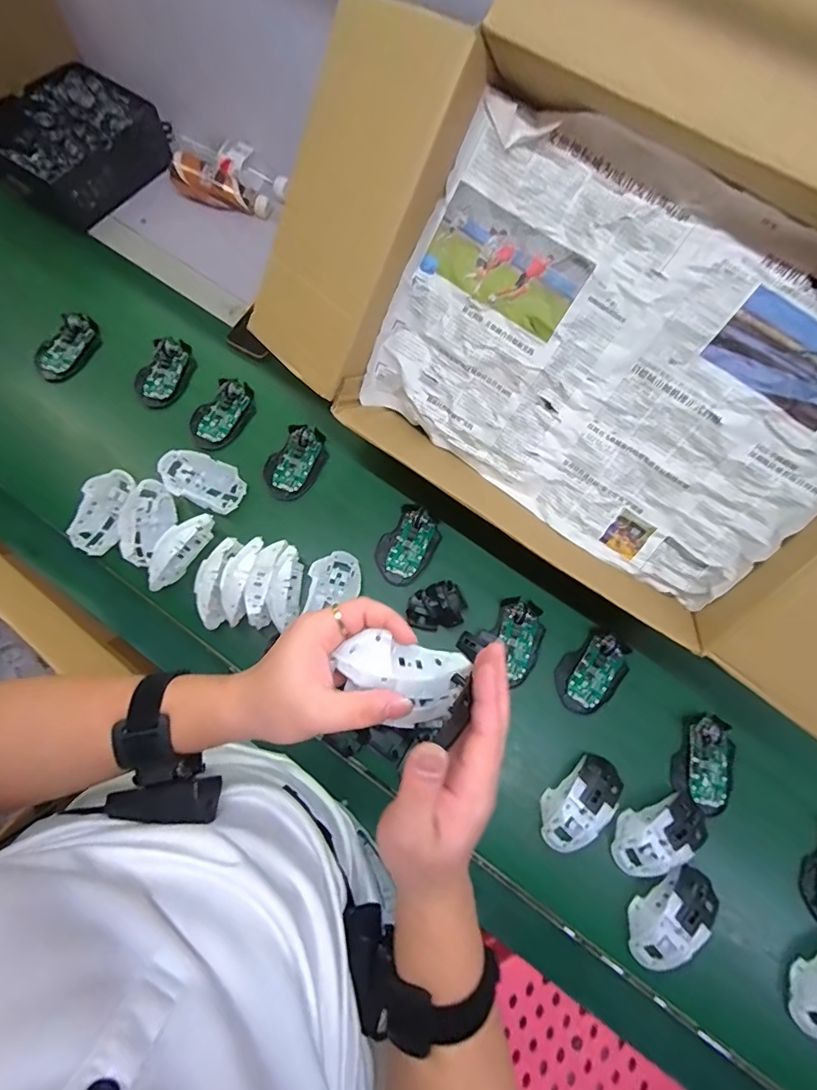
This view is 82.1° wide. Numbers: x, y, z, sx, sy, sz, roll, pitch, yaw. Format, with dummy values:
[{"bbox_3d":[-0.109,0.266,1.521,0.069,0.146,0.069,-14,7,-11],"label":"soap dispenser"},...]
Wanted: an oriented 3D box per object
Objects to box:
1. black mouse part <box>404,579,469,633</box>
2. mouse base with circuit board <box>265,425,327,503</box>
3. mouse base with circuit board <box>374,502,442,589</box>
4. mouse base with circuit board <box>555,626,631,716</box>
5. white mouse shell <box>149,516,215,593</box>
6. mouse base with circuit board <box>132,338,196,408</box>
[{"bbox_3d":[0.037,0.084,0.625,0.079,0.020,0.063,-22,75,-8],"label":"black mouse part"},{"bbox_3d":[-0.163,-0.120,0.682,0.069,0.021,0.113,31,75,7],"label":"mouse base with circuit board"},{"bbox_3d":[0.000,0.002,0.652,0.071,0.020,0.108,33,75,7],"label":"mouse base with circuit board"},{"bbox_3d":[0.241,0.166,0.613,0.110,0.021,0.071,-43,79,-13],"label":"mouse base with circuit board"},{"bbox_3d":[-0.298,0.007,0.611,0.027,0.060,0.111,28,74,6],"label":"white mouse shell"},{"bbox_3d":[-0.372,-0.263,0.718,0.072,0.025,0.110,25,74,5],"label":"mouse base with circuit board"}]

